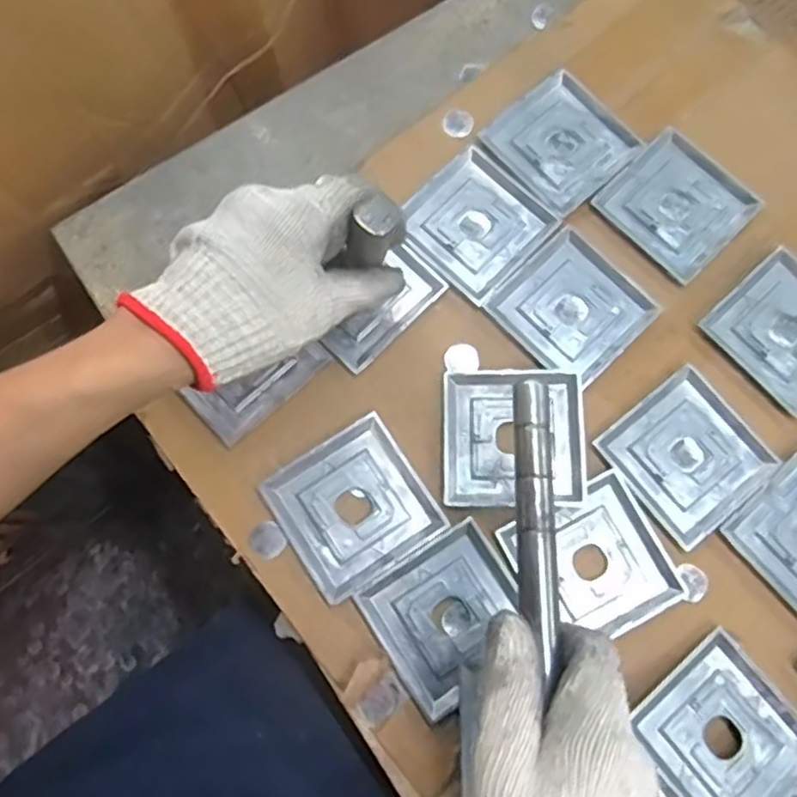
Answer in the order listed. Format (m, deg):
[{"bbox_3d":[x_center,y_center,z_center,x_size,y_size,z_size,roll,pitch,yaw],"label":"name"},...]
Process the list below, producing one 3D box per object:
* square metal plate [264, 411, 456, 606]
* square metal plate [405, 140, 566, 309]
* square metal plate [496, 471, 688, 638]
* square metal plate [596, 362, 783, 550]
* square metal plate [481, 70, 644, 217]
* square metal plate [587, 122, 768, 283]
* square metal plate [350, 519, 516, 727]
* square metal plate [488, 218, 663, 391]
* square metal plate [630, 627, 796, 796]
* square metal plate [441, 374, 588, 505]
[{"bbox_3d":[-0.029,0.070,0.440,0.091,0.004,0.091,-33,78,-8],"label":"square metal plate"},{"bbox_3d":[0.055,-0.126,0.485,0.089,0.005,0.092,43,79,9],"label":"square metal plate"},{"bbox_3d":[0.124,0.105,0.431,0.090,0.005,0.089,-26,77,-7],"label":"square metal plate"},{"bbox_3d":[0.193,0.037,0.450,0.090,0.005,0.090,-38,79,-9],"label":"square metal plate"},{"bbox_3d":[0.122,-0.191,0.503,0.090,0.004,0.090,-42,80,-10],"label":"square metal plate"},{"bbox_3d":[0.203,-0.142,0.492,0.091,0.005,0.090,-44,80,-11],"label":"square metal plate"},{"bbox_3d":[0.033,0.136,0.423,0.090,0.004,0.085,-33,78,-9],"label":"square metal plate"},{"bbox_3d":[0.121,-0.064,0.472,0.089,0.004,0.091,-44,80,-11],"label":"square metal plate"},{"bbox_3d":[0.195,0.201,0.403,0.089,0.014,0.089,-37,79,-9],"label":"square metal plate"},{"bbox_3d":[0.075,0.026,0.446,0.089,0.012,0.089,2,76,0],"label":"square metal plate"}]

